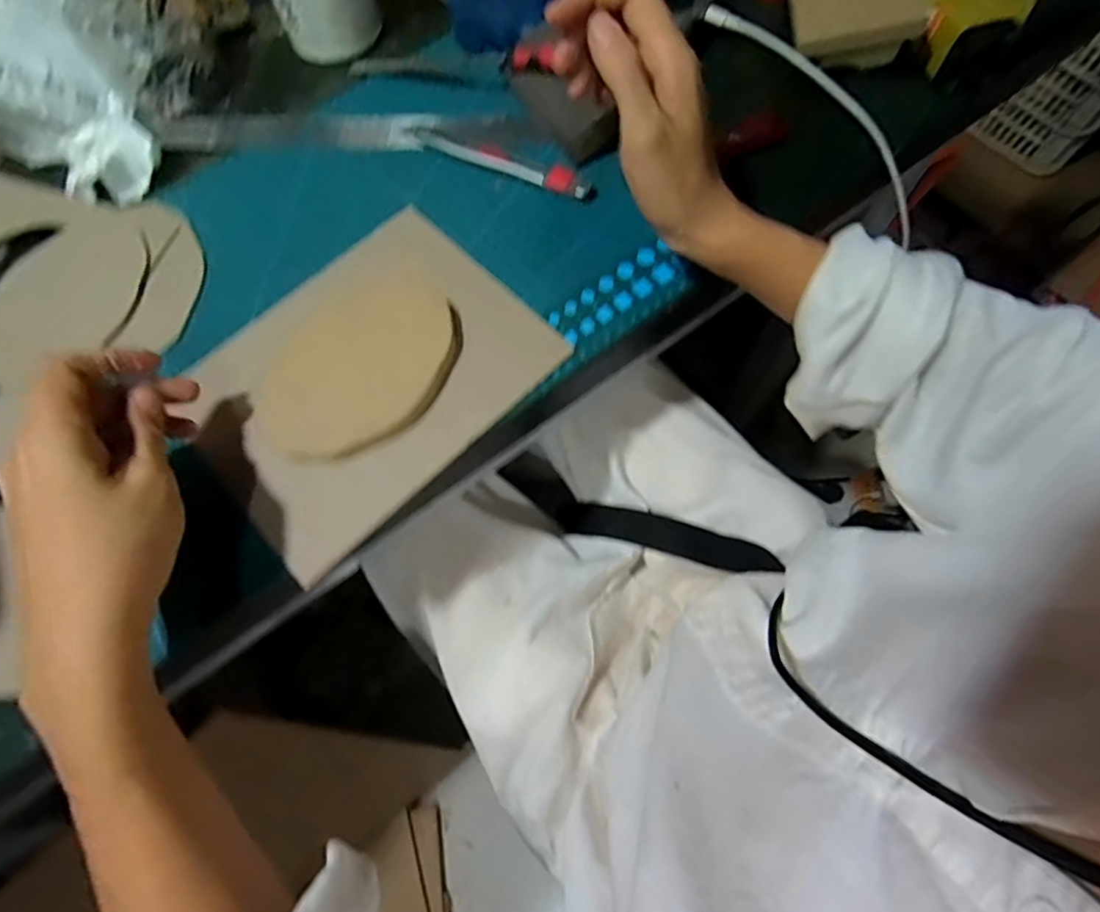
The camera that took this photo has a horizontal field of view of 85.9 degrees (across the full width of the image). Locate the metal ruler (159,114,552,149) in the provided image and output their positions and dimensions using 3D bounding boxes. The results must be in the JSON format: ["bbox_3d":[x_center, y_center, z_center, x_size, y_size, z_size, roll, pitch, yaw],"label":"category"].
[{"bbox_3d":[-0.148,-0.240,0.435,0.289,0.007,0.033,3,65,7],"label":"metal ruler"}]

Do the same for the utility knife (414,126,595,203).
[{"bbox_3d":[-0.035,-0.207,0.411,0.140,0.010,0.017,24,73,12],"label":"utility knife"}]

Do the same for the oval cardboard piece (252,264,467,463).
[{"bbox_3d":[-0.116,-0.058,0.360,0.097,0.014,0.132,32,75,14],"label":"oval cardboard piece"}]

